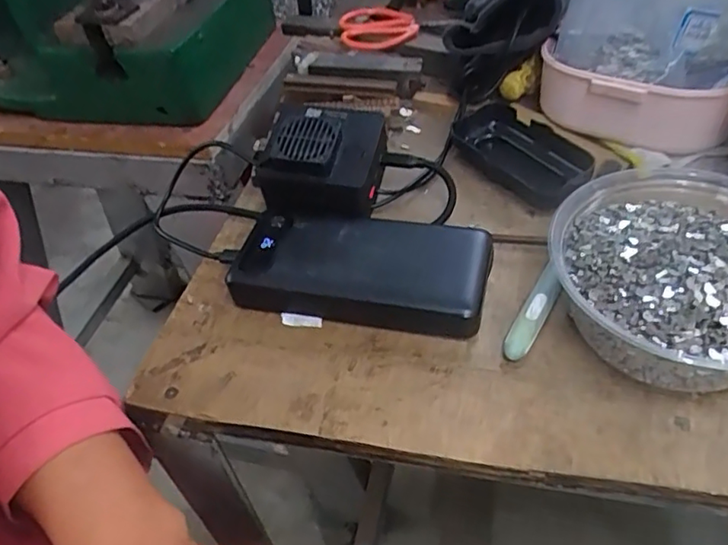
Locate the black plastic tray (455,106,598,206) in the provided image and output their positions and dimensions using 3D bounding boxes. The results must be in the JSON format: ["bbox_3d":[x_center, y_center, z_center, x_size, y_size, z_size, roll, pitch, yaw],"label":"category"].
[{"bbox_3d":[0.113,-0.088,0.432,0.051,0.022,0.113,-26,48,-17],"label":"black plastic tray"}]

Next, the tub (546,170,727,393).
[{"bbox_3d":[0.173,0.004,0.319,0.136,0.059,0.153,28,55,30],"label":"tub"}]

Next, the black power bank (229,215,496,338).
[{"bbox_3d":[-0.003,-0.001,0.370,0.155,0.029,0.068,7,47,14],"label":"black power bank"}]

